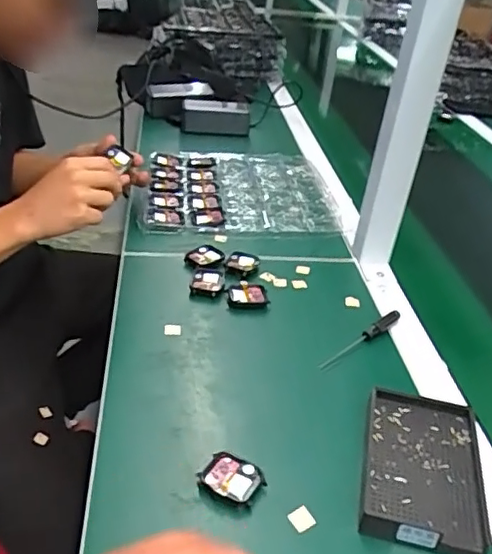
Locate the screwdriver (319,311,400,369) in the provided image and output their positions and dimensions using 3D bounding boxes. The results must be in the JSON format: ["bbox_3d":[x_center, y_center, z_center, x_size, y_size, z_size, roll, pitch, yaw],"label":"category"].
[{"bbox_3d":[0.121,0.065,0.610,0.127,0.013,0.011,-25,45,-38],"label":"screwdriver"}]

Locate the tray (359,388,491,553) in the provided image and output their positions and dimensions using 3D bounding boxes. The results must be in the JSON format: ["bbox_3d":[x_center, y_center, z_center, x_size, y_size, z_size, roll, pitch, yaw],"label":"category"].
[{"bbox_3d":[0.144,0.152,0.473,0.090,0.018,0.143,13,34,9],"label":"tray"}]

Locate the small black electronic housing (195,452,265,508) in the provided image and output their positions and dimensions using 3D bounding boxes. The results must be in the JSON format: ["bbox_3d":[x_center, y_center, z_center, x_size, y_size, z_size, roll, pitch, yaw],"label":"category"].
[{"bbox_3d":[-0.012,0.157,0.449,0.044,0.013,0.037,25,38,26],"label":"small black electronic housing"}]

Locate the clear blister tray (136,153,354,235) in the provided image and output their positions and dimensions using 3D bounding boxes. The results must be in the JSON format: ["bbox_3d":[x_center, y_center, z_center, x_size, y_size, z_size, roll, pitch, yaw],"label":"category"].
[{"bbox_3d":[-0.014,-0.136,0.894,0.287,0.018,0.266,0,34,-10],"label":"clear blister tray"}]

